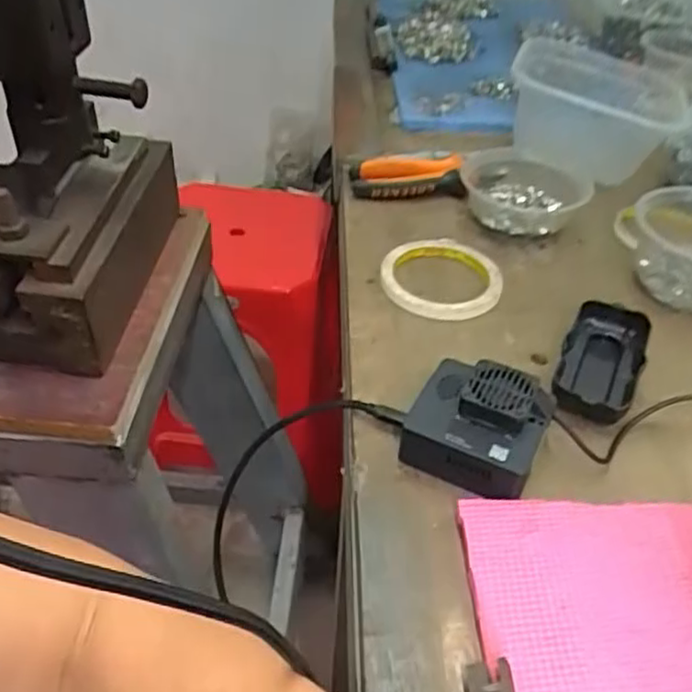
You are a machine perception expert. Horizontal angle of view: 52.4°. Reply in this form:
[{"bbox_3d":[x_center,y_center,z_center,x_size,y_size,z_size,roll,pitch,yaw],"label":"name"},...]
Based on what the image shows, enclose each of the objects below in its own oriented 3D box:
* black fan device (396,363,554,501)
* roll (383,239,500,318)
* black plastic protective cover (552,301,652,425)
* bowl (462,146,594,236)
[{"bbox_3d":[0.081,0.046,0.430,0.076,0.038,0.072,21,45,20],"label":"black fan device"},{"bbox_3d":[0.079,-0.059,0.571,0.092,0.015,0.094,1,42,-1],"label":"roll"},{"bbox_3d":[0.179,0.011,0.492,0.051,0.026,0.112,20,45,19],"label":"black plastic protective cover"},{"bbox_3d":[0.164,-0.146,0.654,0.109,0.041,0.113,7,42,6],"label":"bowl"}]

